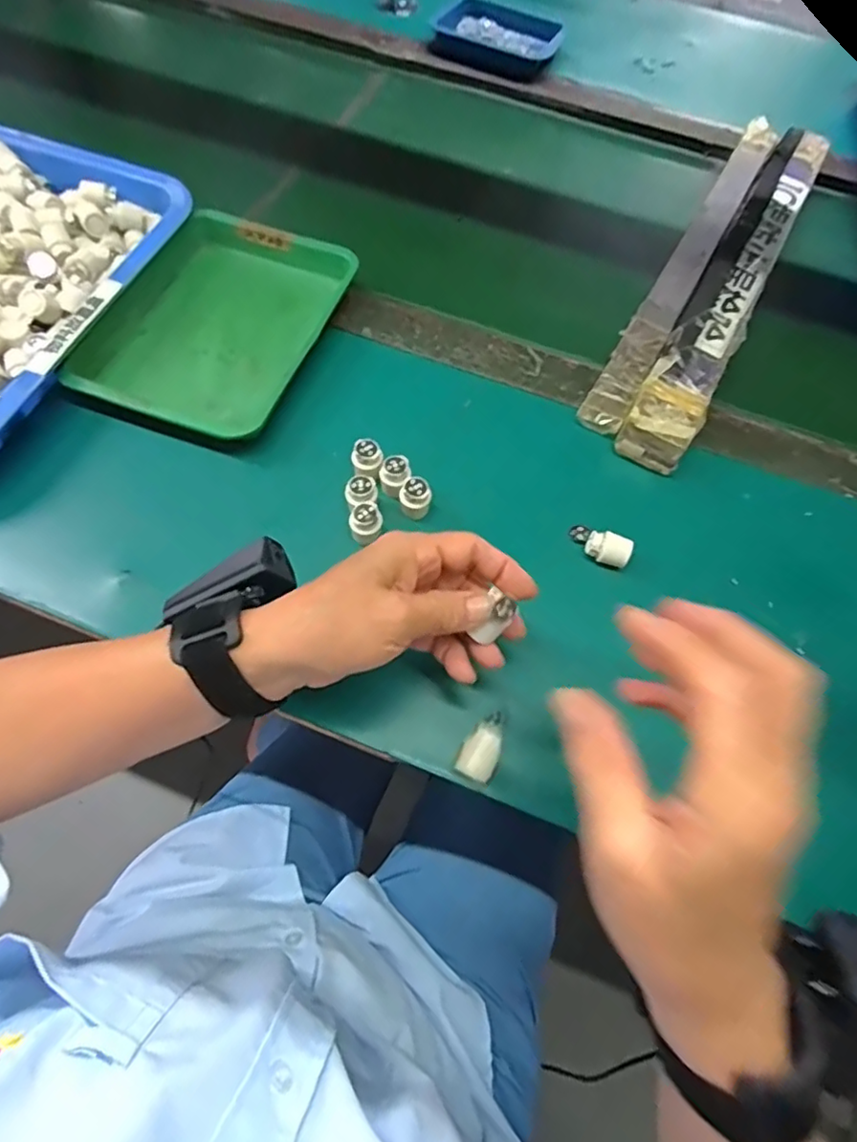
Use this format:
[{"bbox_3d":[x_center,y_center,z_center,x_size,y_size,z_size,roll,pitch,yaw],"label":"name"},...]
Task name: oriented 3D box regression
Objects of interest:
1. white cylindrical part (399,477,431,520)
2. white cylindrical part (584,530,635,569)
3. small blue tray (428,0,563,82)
[{"bbox_3d":[-0.009,-0.050,0.399,0.019,0.021,0.019,2,63,-3],"label":"white cylindrical part"},{"bbox_3d":[0.122,-0.013,0.397,0.029,0.020,0.020,29,65,11],"label":"white cylindrical part"},{"bbox_3d":[0.089,-0.673,0.734,0.151,0.030,0.122,21,64,7],"label":"small blue tray"}]

